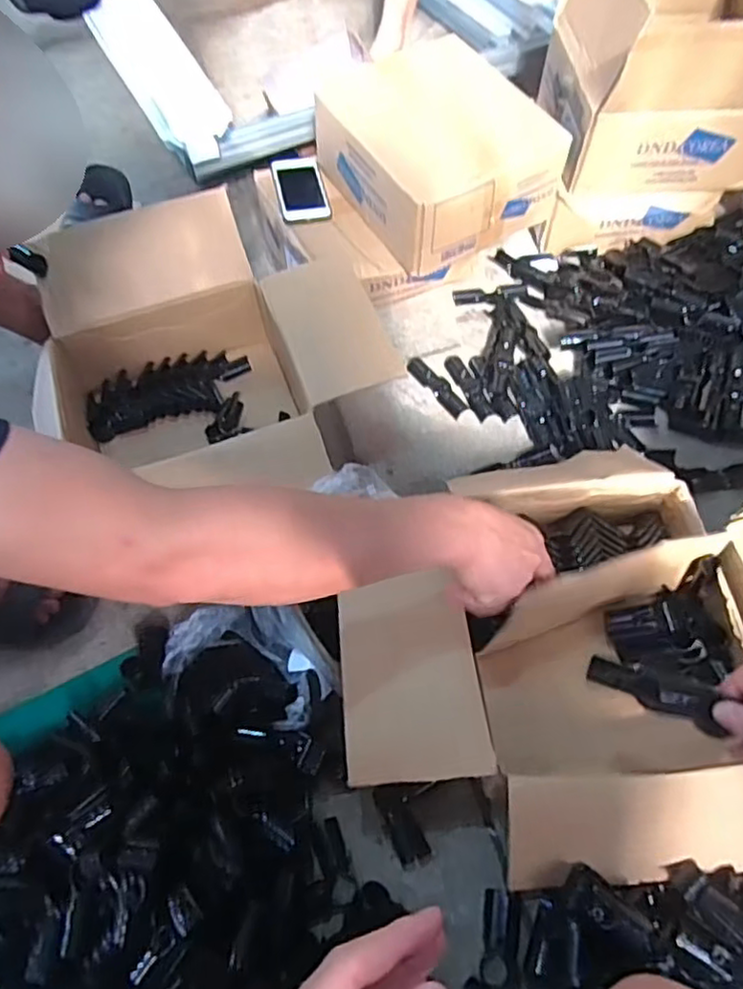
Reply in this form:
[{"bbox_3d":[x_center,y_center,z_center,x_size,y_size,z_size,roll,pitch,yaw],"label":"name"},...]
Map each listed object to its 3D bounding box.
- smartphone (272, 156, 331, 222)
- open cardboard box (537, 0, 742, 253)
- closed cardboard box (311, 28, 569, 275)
[{"bbox_3d":[-0.119,-0.515,1.117,0.078,0.014,0.162,-12,58,-5],"label":"smartphone"},{"bbox_3d":[0.464,-0.640,1.061,0.324,0.358,0.319,-2,58,1],"label":"open cardboard box"},{"bbox_3d":[0.098,-0.550,1.052,0.283,0.153,0.339,-29,61,-15],"label":"closed cardboard box"}]

